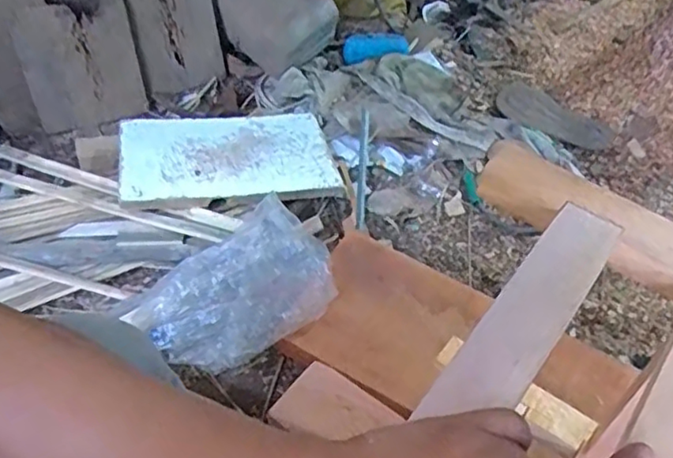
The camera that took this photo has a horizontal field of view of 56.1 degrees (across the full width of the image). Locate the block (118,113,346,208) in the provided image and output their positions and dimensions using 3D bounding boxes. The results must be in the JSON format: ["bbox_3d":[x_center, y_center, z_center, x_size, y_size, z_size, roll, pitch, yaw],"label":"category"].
[{"bbox_3d":[-0.180,-0.126,1.038,0.332,0.034,0.236,-7,41,-14],"label":"block"}]

